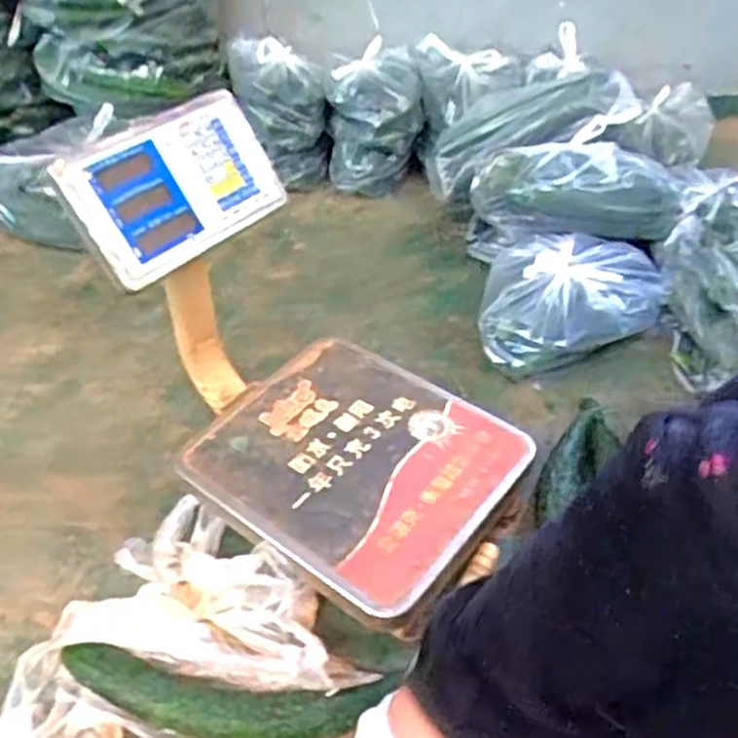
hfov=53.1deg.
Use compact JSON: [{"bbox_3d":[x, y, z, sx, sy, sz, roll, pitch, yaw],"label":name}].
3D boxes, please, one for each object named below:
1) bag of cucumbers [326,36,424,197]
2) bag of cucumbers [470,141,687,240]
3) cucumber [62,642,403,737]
[{"bbox_3d":[0.014,-0.446,1.378,0.168,0.226,0.192,2,43,3],"label":"bag of cucumbers"},{"bbox_3d":[0.358,-0.296,1.187,0.389,0.120,0.137,0,45,-16],"label":"bag of cucumbers"},{"bbox_3d":[-0.144,0.326,0.722,0.325,0.049,0.077,2,43,4],"label":"cucumber"}]

